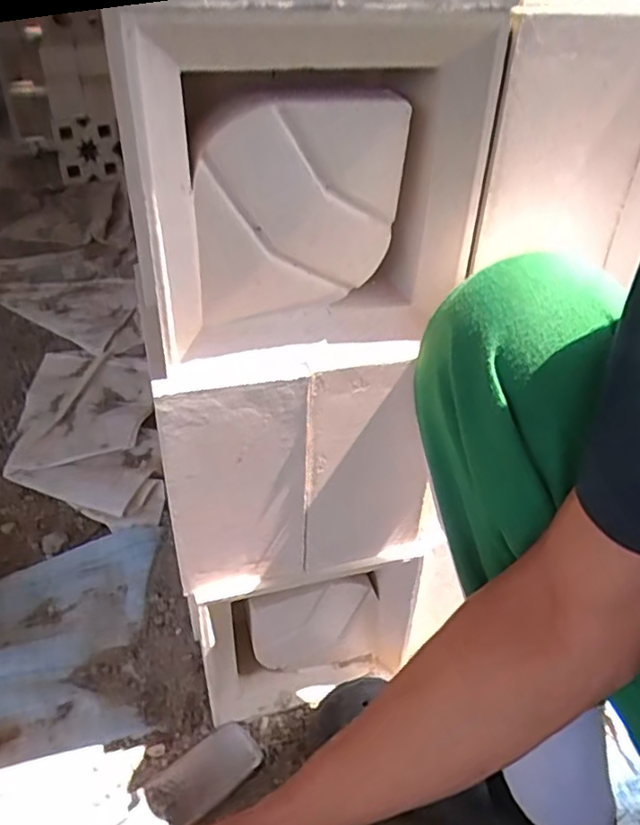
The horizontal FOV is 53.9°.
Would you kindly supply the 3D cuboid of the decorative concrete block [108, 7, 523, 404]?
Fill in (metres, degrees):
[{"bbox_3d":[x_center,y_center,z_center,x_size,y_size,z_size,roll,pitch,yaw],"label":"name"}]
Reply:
[{"bbox_3d":[-0.007,-0.125,0.391,0.213,0.203,0.055,-12,35,-15],"label":"decorative concrete block"}]

